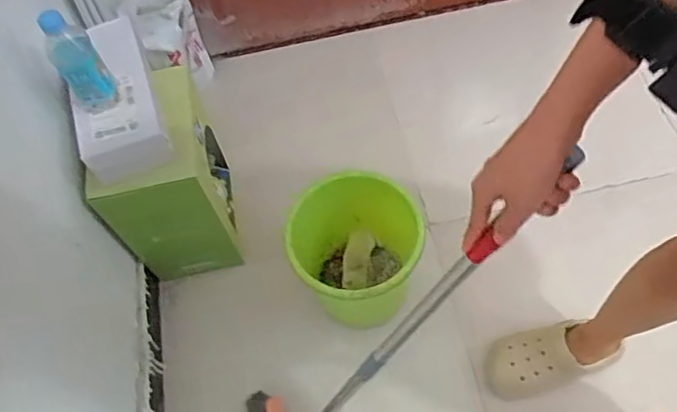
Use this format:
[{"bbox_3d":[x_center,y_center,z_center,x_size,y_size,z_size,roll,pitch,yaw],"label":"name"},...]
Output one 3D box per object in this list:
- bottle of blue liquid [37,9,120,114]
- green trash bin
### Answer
[{"bbox_3d":[-0.374,-0.208,0.875,0.063,0.166,0.069,-29,62,-12],"label":"bottle of blue liquid"},{"bbox_3d":[0.039,0.088,1.133,0.230,0.296,0.251,-2,59,3],"label":"green trash bin"}]

